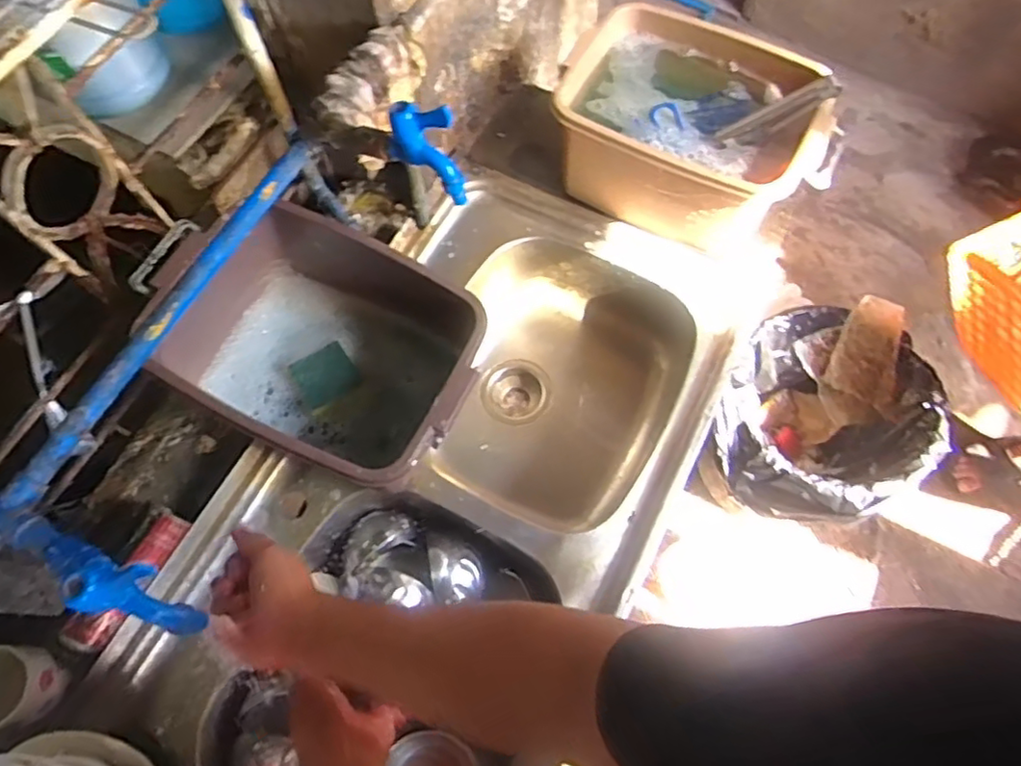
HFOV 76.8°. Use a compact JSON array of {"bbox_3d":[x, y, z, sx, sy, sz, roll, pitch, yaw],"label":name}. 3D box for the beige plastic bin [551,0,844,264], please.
[{"bbox_3d":[0.253,-0.345,0.910,0.357,0.164,0.249,32,71,13],"label":"beige plastic bin"}]

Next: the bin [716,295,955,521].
[{"bbox_3d":[0.576,0.090,1.295,0.416,0.317,0.373,-28,70,-10],"label":"bin"}]

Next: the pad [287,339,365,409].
[{"bbox_3d":[-0.224,-0.011,0.781,0.068,0.012,0.066,-30,70,-11],"label":"pad"}]

